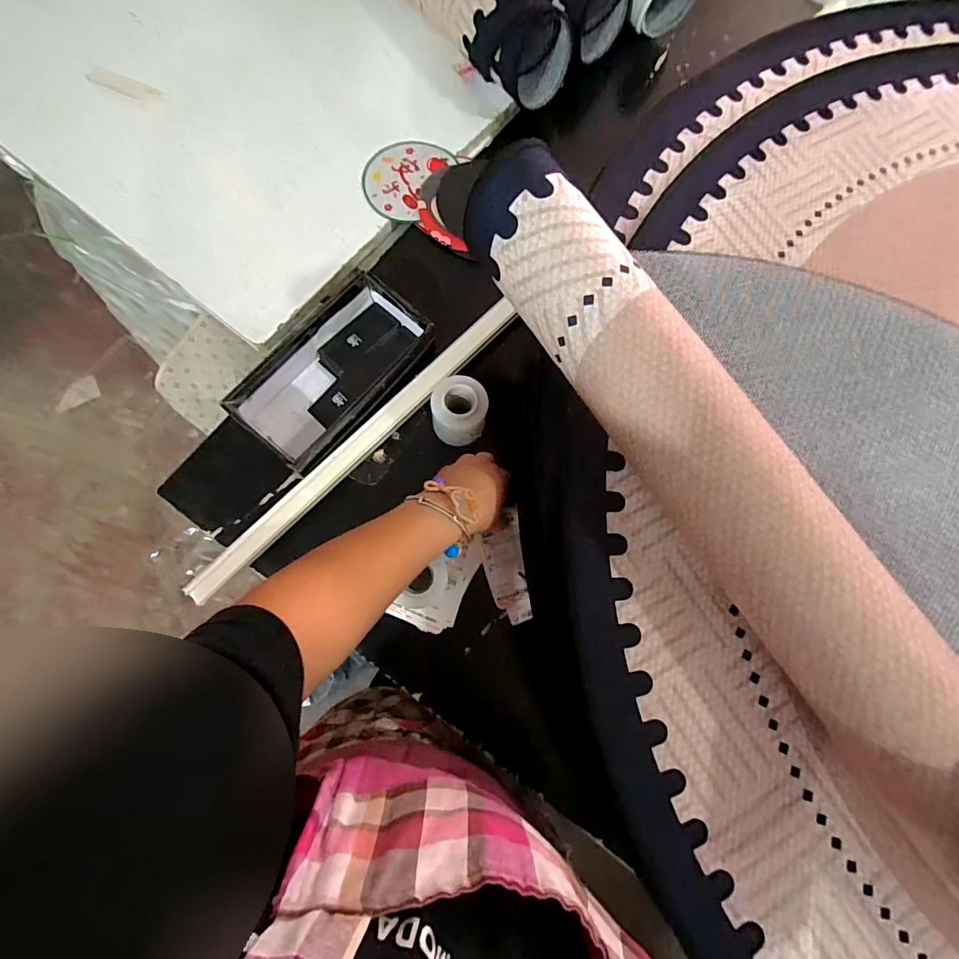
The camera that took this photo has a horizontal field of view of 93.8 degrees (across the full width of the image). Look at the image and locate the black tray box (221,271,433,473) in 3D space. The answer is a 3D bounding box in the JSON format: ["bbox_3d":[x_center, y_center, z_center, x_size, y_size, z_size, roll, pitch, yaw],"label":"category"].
[{"bbox_3d":[-0.164,-0.119,0.511,0.125,0.055,0.221,38,79,7],"label":"black tray box"}]

